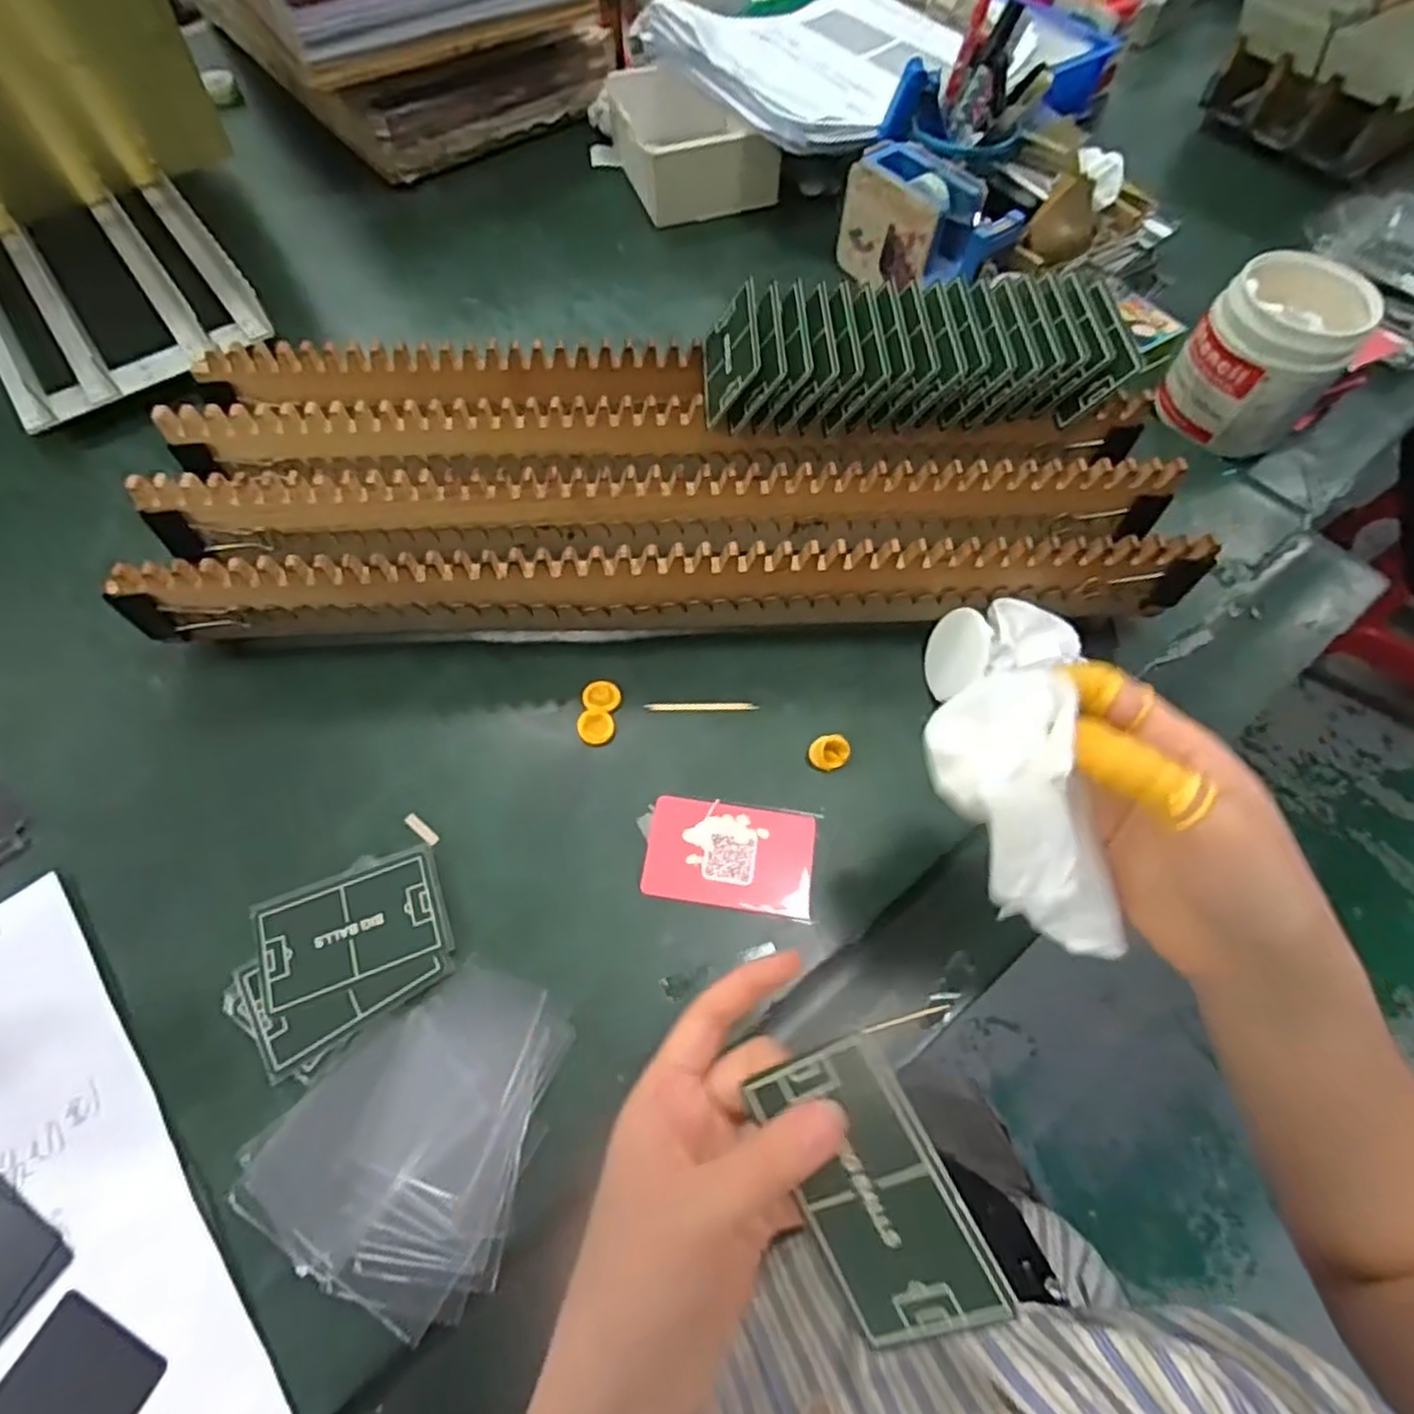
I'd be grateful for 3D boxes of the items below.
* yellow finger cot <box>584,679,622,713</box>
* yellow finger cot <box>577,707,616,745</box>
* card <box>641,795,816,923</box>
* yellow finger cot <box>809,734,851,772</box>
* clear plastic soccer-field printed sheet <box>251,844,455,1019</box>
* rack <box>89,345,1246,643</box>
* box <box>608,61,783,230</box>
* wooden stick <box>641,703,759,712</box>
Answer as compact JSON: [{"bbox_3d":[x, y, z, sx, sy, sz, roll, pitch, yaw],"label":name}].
[{"bbox_3d":[-0.061,-0.008,0.427,0.022,0.004,0.020,1,62,-1],"label":"yellow finger cot"},{"bbox_3d":[-0.063,0.010,0.417,0.020,0.004,0.023,-13,63,-8],"label":"yellow finger cot"},{"bbox_3d":[0.013,0.077,0.387,0.087,0.004,0.056,8,65,2],"label":"card"},{"bbox_3d":[0.068,0.024,0.405,0.020,0.014,0.017,29,65,13],"label":"yellow finger cot"},{"bbox_3d":[-0.175,0.108,0.363,0.088,0.005,0.059,-19,63,-11],"label":"clear plastic soccer-field printed sheet"},{"bbox_3d":[-0.024,-0.130,0.451,0.578,0.081,0.192,-1,62,-2],"label":"rack"},{"bbox_3d":[-0.016,-0.498,0.654,0.112,0.060,0.154,-18,64,-11],"label":"box"},{"bbox_3d":[-0.003,-0.001,0.426,0.065,0.004,0.006,-1,62,-2],"label":"wooden stick"}]

